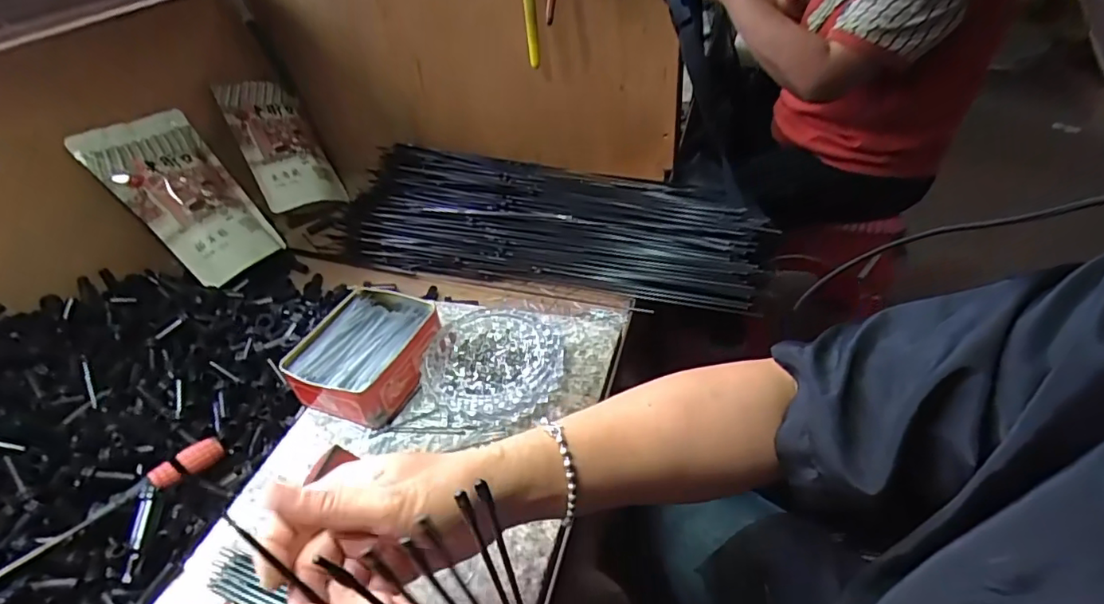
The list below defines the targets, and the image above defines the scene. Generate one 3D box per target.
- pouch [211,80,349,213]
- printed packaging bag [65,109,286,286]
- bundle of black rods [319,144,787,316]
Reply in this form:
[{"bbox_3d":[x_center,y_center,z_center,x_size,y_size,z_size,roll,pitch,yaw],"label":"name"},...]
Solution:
[{"bbox_3d":[-0.385,-0.226,0.799,0.037,0.187,0.125,-27,3,41],"label":"pouch"},{"bbox_3d":[-0.436,-0.131,0.678,0.035,0.210,0.137,-34,14,34],"label":"printed packaging bag"},{"bbox_3d":[-0.031,-0.117,0.703,0.552,0.032,0.227,9,42,19],"label":"bundle of black rods"}]

